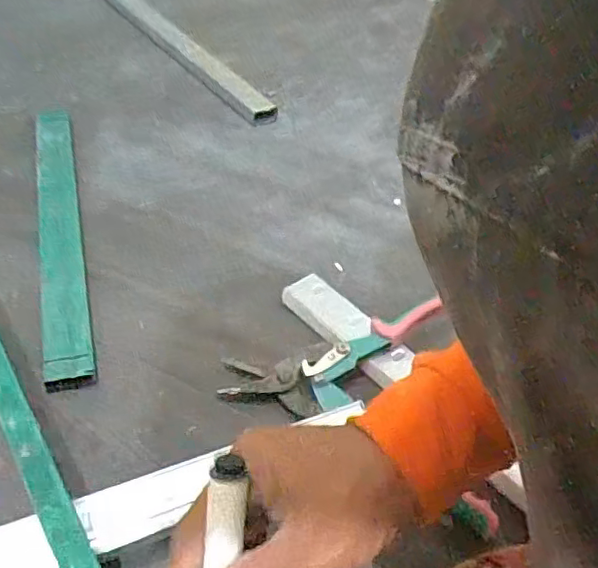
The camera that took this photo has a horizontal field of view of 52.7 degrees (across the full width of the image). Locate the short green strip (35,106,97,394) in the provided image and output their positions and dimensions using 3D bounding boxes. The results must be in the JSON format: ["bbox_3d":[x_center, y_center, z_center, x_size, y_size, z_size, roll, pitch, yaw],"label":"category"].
[{"bbox_3d":[-0.245,-0.063,0.618,0.038,0.018,0.415,-9,46,-16],"label":"short green strip"}]

